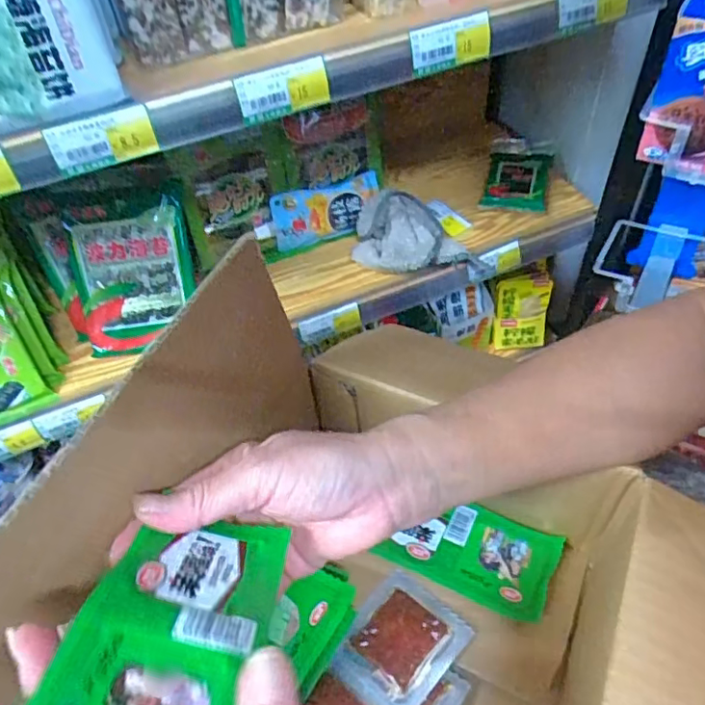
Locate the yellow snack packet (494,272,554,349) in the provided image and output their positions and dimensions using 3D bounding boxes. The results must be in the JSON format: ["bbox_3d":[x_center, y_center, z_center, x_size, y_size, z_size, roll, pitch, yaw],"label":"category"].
[{"bbox_3d":[0.277,-0.067,0.948,0.085,0.155,0.024,0,51,6],"label":"yellow snack packet"}]

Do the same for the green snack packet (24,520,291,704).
[{"bbox_3d":[-0.068,0.110,0.222,0.066,0.021,0.133,18,23,-2],"label":"green snack packet"}]

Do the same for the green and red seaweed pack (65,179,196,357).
[{"bbox_3d":[-0.263,-0.098,0.699,0.142,0.192,0.048,-6,15,-2],"label":"green and red seaweed pack"}]

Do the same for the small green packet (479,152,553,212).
[{"bbox_3d":[0.243,-0.258,0.858,0.088,0.021,0.127,10,52,14],"label":"small green packet"}]

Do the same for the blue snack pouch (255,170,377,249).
[{"bbox_3d":[-0.047,-0.193,0.796,0.172,0.074,0.032,-17,29,-8],"label":"blue snack pouch"}]

